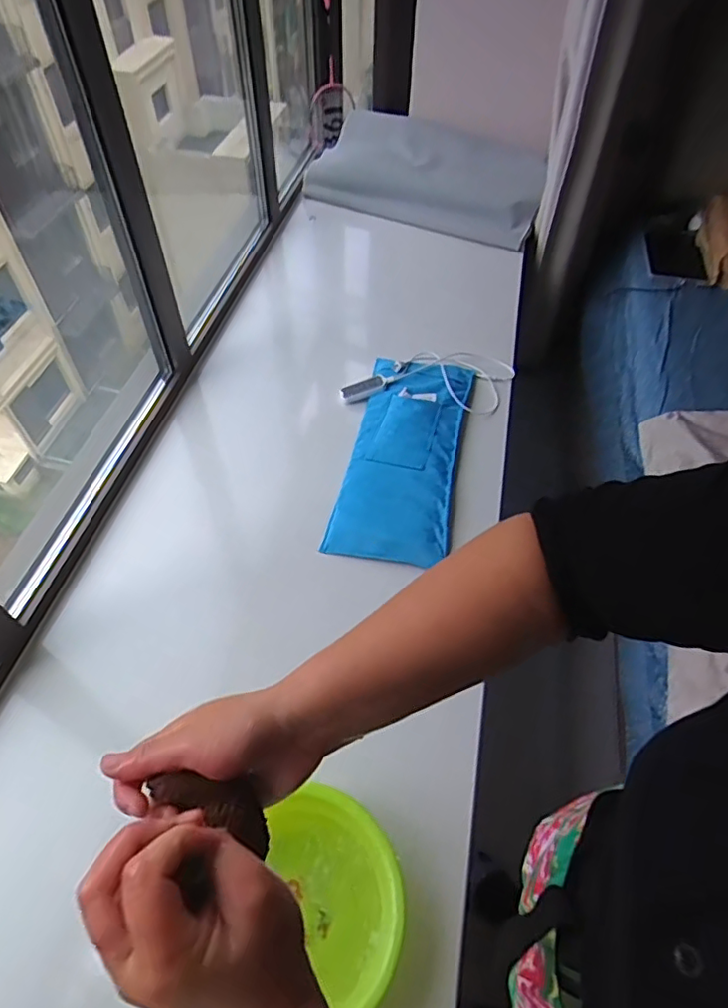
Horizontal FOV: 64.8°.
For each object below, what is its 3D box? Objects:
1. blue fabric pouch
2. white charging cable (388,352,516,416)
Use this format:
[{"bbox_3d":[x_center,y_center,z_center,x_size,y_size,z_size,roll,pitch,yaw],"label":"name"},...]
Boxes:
[{"bbox_3d":[0.102,-0.138,1.335,0.251,0.045,0.638,12,56,4],"label":"blue fabric pouch"},{"bbox_3d":[0.234,-0.343,1.501,0.287,0.045,0.239,20,55,14],"label":"white charging cable"}]

